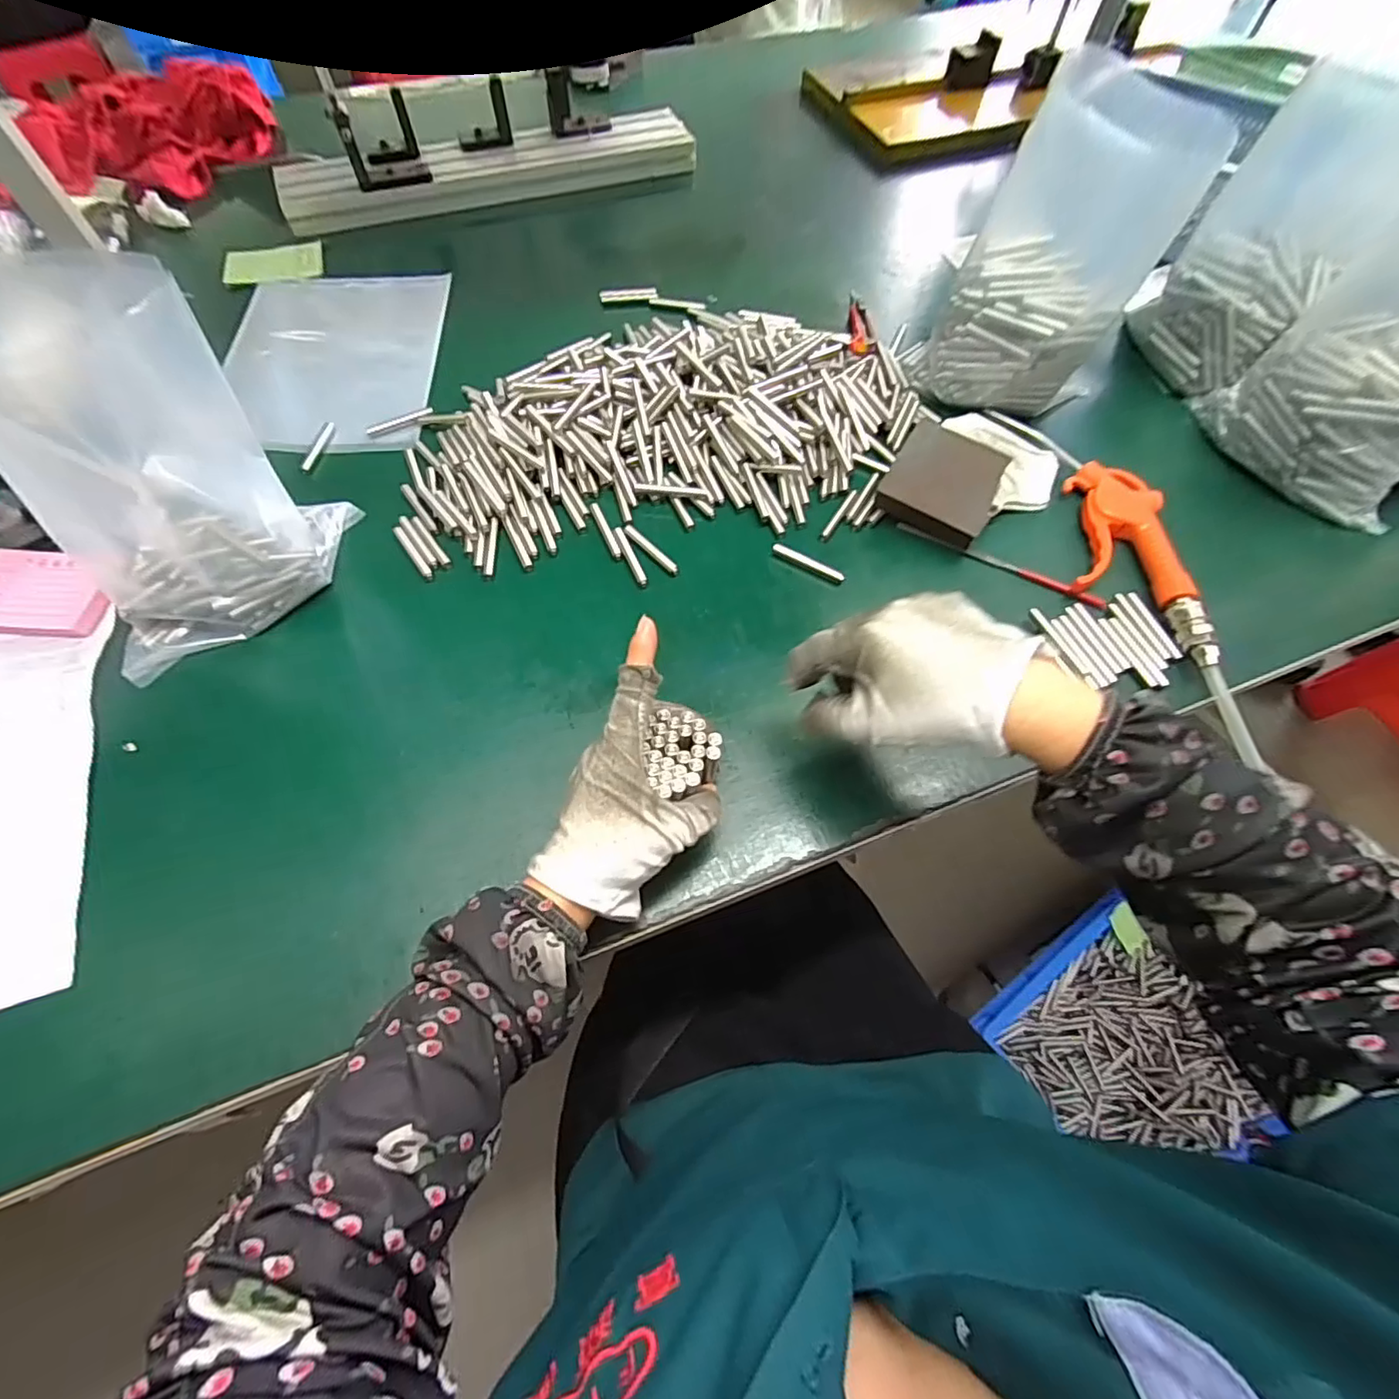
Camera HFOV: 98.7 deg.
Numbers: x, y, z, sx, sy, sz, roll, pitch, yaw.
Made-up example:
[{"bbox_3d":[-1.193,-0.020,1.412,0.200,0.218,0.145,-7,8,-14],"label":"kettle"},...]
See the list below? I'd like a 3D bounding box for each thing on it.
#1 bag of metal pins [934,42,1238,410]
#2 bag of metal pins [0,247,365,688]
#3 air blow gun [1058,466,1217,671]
[{"bbox_3d":[0.277,-0.335,0.475,0.132,0.178,0.113,33,66,16],"label":"bag of metal pins"},{"bbox_3d":[-0.319,-0.126,0.348,0.074,0.199,0.177,36,67,18],"label":"bag of metal pins"},{"bbox_3d":[0.316,-0.109,0.444,0.073,0.020,0.180,8,62,4],"label":"air blow gun"}]

